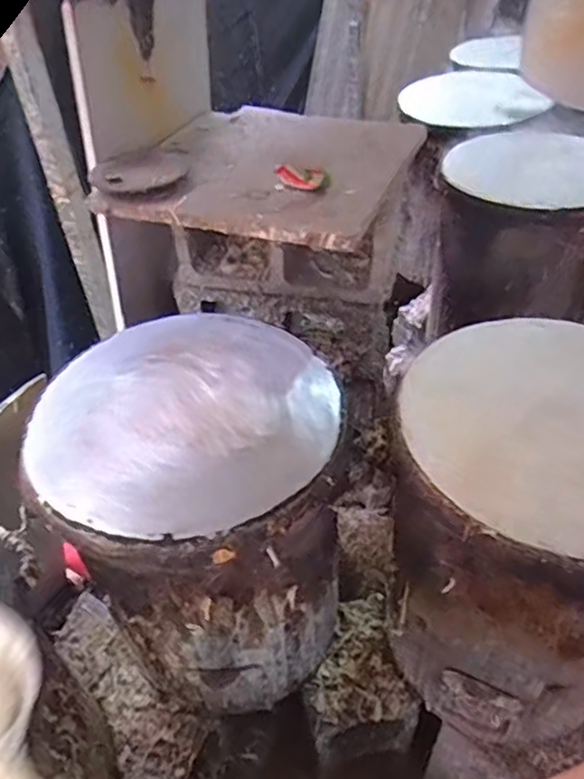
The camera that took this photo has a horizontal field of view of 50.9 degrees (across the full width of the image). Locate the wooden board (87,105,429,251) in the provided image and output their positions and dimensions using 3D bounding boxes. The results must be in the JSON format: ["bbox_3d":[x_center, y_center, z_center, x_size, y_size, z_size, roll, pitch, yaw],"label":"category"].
[{"bbox_3d":[-0.038,-0.379,1.012,0.433,0.043,0.439,14,46,16],"label":"wooden board"}]

